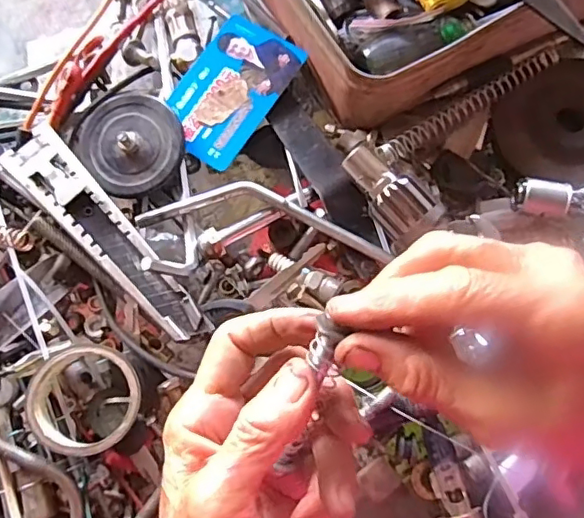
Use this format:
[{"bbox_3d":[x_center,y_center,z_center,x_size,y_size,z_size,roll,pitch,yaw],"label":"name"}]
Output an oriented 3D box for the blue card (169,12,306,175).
[{"bbox_3d":[-0.035,-0.096,0.317,0.052,0.004,0.085,32,81,10],"label":"blue card"}]

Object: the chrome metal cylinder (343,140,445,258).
[{"bbox_3d":[0.052,-0.034,0.291,0.028,0.027,0.055,-29,79,-6],"label":"chrome metal cylinder"}]

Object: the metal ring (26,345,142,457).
[{"bbox_3d":[-0.099,0.067,0.269,0.051,0.014,0.051,0,78,0],"label":"metal ring"}]

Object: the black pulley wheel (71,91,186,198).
[{"bbox_3d":[-0.089,-0.065,0.308,0.054,0.020,0.059,0,78,0],"label":"black pulley wheel"}]

